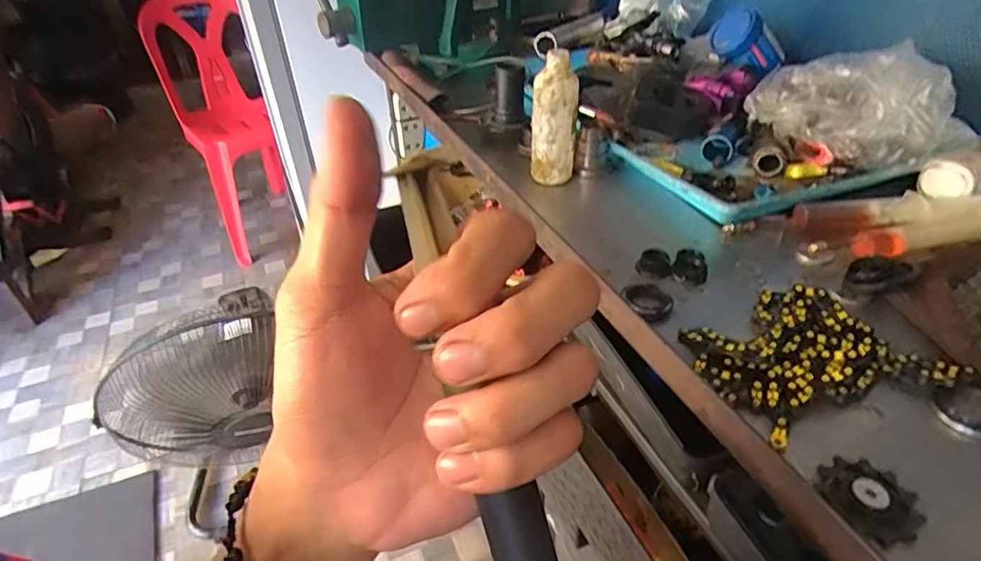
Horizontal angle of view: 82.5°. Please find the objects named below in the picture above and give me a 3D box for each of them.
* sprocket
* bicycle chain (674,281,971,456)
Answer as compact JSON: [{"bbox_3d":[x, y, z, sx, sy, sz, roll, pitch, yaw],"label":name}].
[{"bbox_3d":[0.177,0.101,0.260,0.036,0.007,0.041,-17,40,-19],"label":"sprocket"},{"bbox_3d":[0.188,0.039,0.332,0.132,0.015,0.094,-13,39,-15],"label":"bicycle chain"}]

